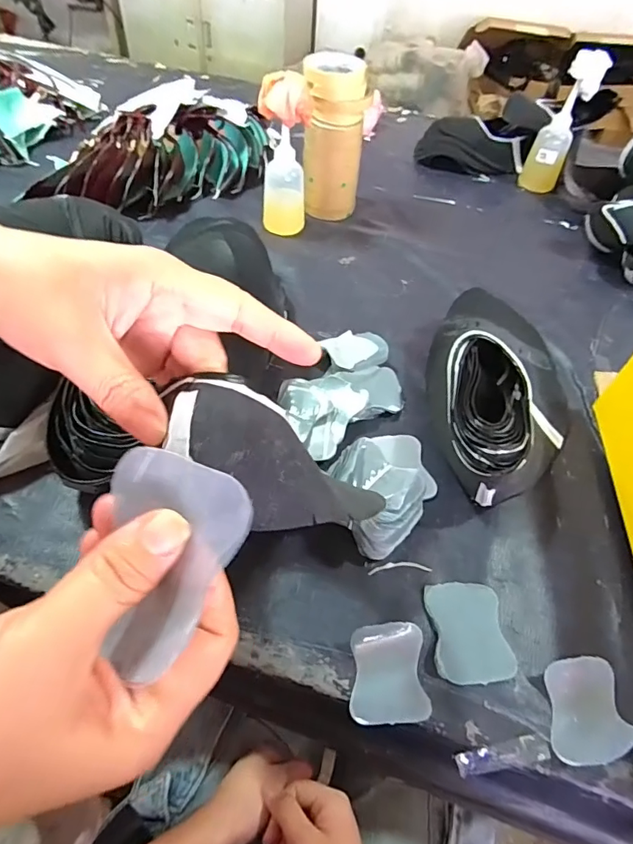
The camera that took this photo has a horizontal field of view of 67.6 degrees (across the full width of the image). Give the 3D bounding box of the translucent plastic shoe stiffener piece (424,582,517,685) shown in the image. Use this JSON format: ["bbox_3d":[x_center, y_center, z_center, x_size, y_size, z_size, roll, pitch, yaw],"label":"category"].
[{"bbox_3d":[0.126,0.174,0.395,0.061,0.008,0.077,0,53,-3],"label":"translucent plastic shoe stiffener piece"}]

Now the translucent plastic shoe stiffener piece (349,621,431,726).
[{"bbox_3d":[0.057,0.194,0.368,0.057,0.018,0.069,3,53,-1],"label":"translucent plastic shoe stiffener piece"}]

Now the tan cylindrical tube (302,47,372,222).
[{"bbox_3d":[0.025,-0.429,0.728,0.089,0.204,0.071,-5,53,-7],"label":"tan cylindrical tube"}]

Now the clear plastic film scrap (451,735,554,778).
[{"bbox_3d":[0.138,0.247,0.349,0.068,0.005,0.016,-14,73,-1],"label":"clear plastic film scrap"}]

